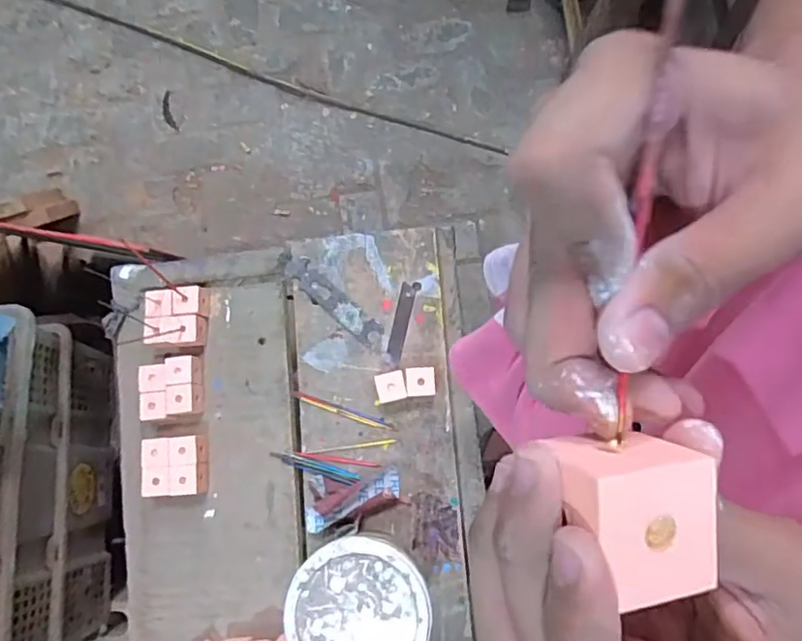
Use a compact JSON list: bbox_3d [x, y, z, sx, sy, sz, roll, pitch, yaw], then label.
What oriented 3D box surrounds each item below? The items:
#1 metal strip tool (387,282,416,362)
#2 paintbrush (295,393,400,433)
[{"bbox_3d":[0.000,0.001,0.701,0.017,0.004,0.091,12,79,4],"label":"metal strip tool"},{"bbox_3d":[-0.064,0.106,0.682,0.121,0.004,0.007,19,79,5],"label":"paintbrush"}]

